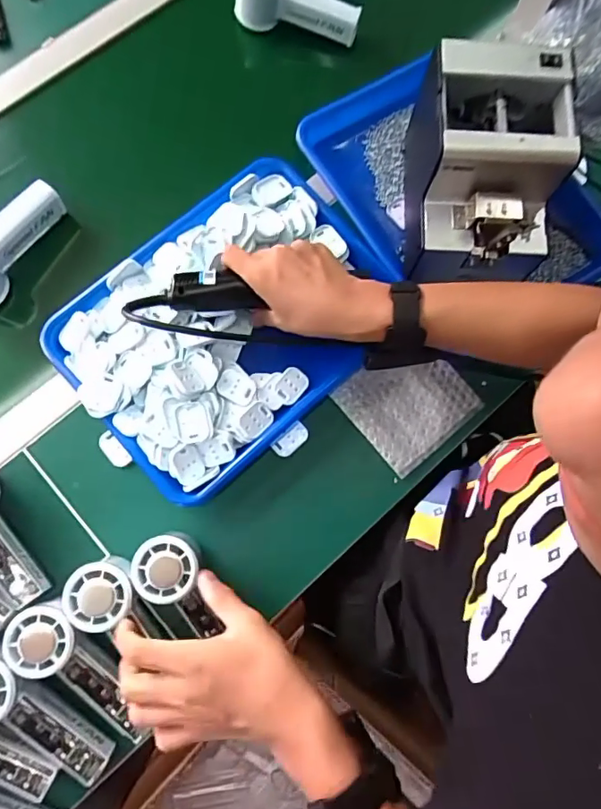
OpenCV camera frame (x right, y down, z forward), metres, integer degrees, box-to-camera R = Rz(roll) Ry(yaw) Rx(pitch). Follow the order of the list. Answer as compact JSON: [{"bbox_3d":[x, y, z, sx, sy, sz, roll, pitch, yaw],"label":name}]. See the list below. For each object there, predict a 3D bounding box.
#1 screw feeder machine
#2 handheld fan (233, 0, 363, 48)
[{"bbox_3d":[0.187,-0.241,0.526,0.136,0.140,0.184,5,77,0],"label":"screw feeder machine"},{"bbox_3d":[0.000,-0.501,0.643,0.159,0.076,0.050,11,77,-14],"label":"handheld fan"}]

